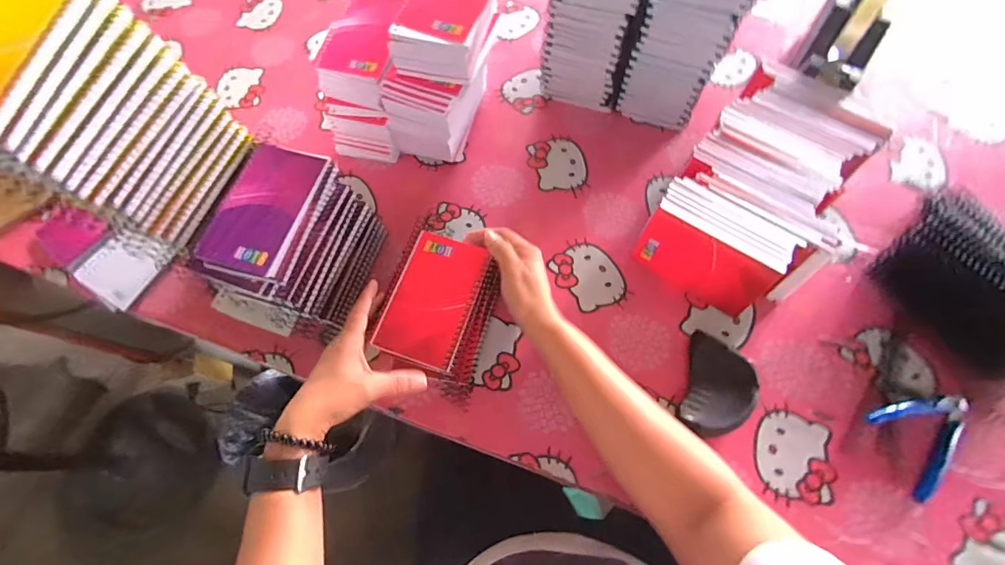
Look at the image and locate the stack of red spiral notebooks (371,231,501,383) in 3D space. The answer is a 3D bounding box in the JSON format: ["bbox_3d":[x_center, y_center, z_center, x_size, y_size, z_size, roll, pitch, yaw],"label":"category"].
[{"bbox_3d":[-0.067,0.025,0.443,0.101,0.044,0.137,14,70,7],"label":"stack of red spiral notebooks"}]

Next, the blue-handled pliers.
[{"bbox_3d":[0.417,0.152,0.411,0.096,0.016,0.083,-21,69,-6],"label":"blue-handled pliers"}]

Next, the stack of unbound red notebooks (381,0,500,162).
[{"bbox_3d":[-0.064,-0.252,0.501,0.103,0.174,0.157,21,71,10],"label":"stack of unbound red notebooks"}]

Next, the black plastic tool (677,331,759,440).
[{"bbox_3d":[0.219,0.109,0.430,0.066,0.028,0.097,18,70,9],"label":"black plastic tool"}]

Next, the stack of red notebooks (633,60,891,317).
[{"bbox_3d":[0.288,-0.104,0.478,0.164,0.088,0.265,30,72,13],"label":"stack of red notebooks"}]

